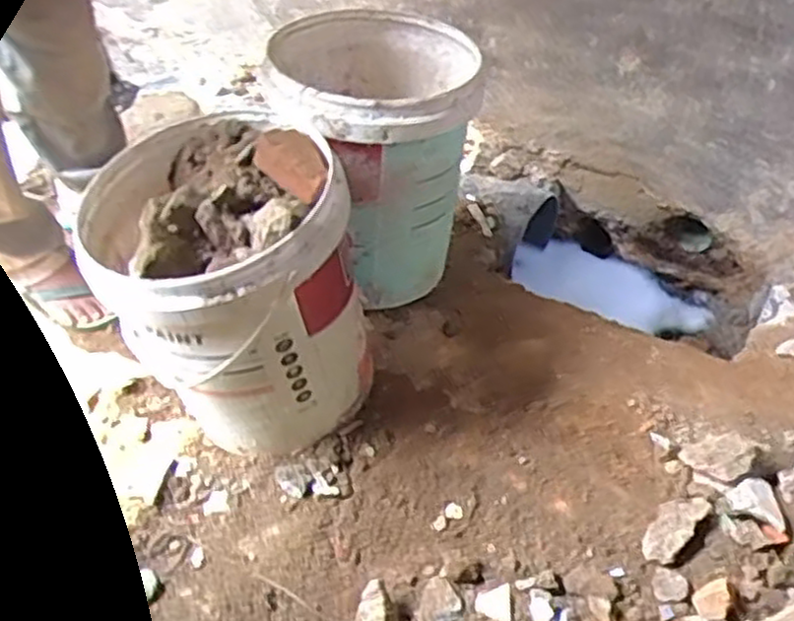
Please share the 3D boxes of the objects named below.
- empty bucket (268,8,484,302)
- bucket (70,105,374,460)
[{"bbox_3d":[-0.027,-0.251,1.206,0.297,0.372,0.307,-3,49,3],"label":"empty bucket"},{"bbox_3d":[-0.209,-0.032,1.008,0.294,0.361,0.308,-3,49,3],"label":"bucket"}]

